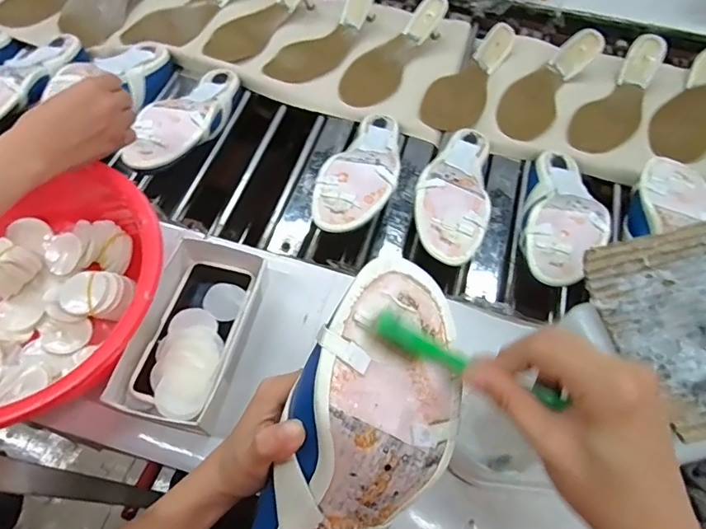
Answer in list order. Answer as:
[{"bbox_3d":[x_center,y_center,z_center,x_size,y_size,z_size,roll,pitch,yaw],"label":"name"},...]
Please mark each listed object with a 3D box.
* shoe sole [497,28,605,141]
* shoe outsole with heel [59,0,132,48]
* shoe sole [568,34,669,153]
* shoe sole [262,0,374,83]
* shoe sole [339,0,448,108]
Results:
[{"bbox_3d":[0.320,-0.291,0.794,0.096,0.057,0.247,39,84,17],"label":"shoe sole"},{"bbox_3d":[-0.437,-0.489,0.870,0.095,0.065,0.249,23,63,10],"label":"shoe outsole with heel"},{"bbox_3d":[0.433,-0.270,0.770,0.096,0.059,0.240,38,66,17],"label":"shoe sole"},{"bbox_3d":[-0.046,-0.390,0.823,0.095,0.044,0.246,39,79,18],"label":"shoe sole"},{"bbox_3d":[0.061,-0.359,0.798,0.094,0.055,0.248,30,64,13],"label":"shoe sole"}]

